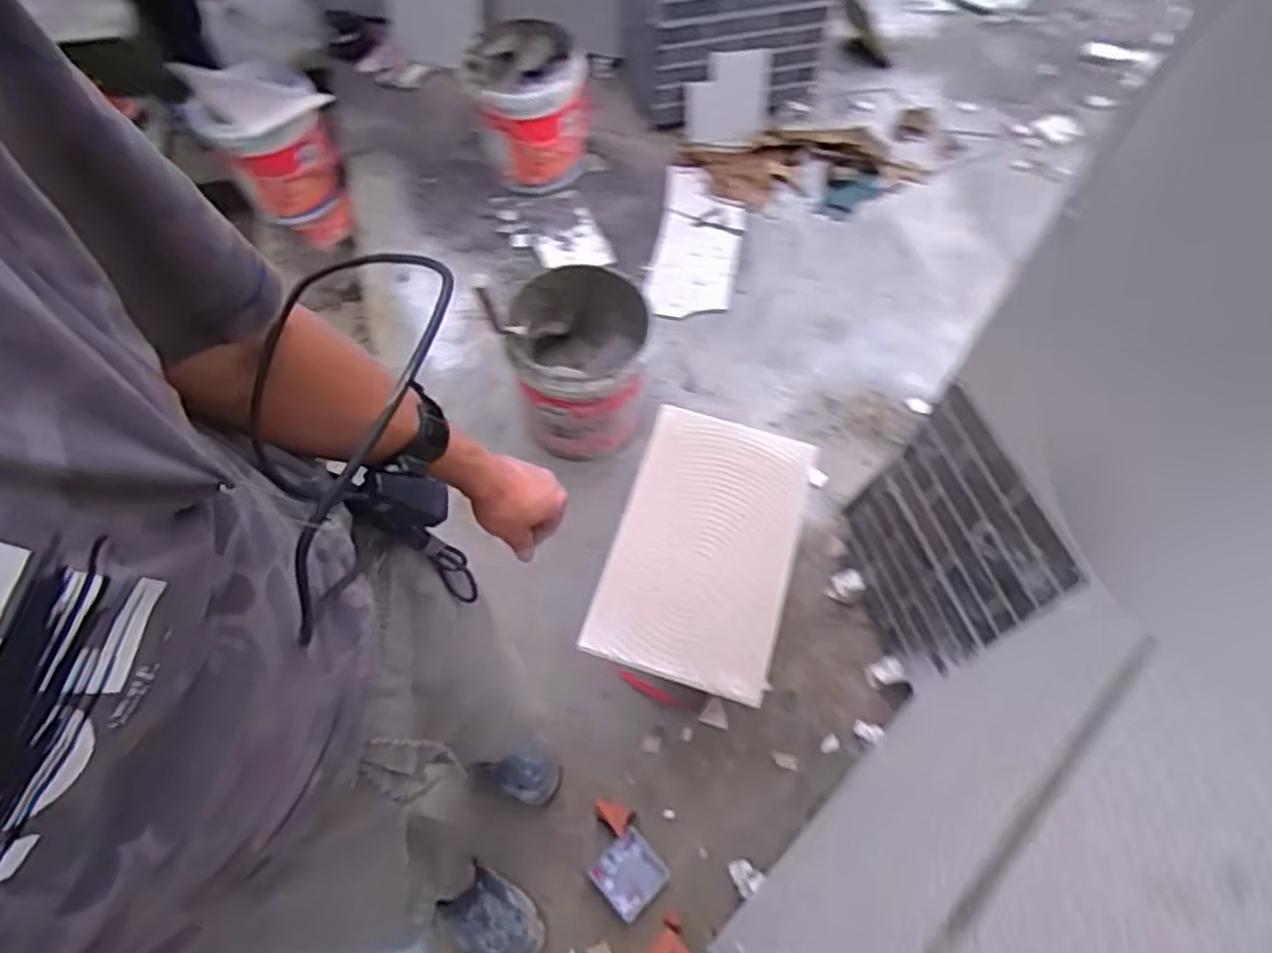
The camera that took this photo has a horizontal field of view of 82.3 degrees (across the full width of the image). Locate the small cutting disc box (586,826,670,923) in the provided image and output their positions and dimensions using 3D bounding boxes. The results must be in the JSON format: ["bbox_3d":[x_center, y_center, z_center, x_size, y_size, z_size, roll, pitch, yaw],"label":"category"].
[{"bbox_3d":[-0.012,0.721,1.320,0.113,0.017,0.113,-40,69,-22],"label":"small cutting disc box"}]

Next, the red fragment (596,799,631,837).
[{"bbox_3d":[-0.048,0.628,1.341,0.064,0.022,0.046,18,60,10],"label":"red fragment"}]

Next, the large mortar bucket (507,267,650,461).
[{"bbox_3d":[-0.122,-0.240,1.671,0.296,0.329,0.322,3,60,0],"label":"large mortar bucket"}]

